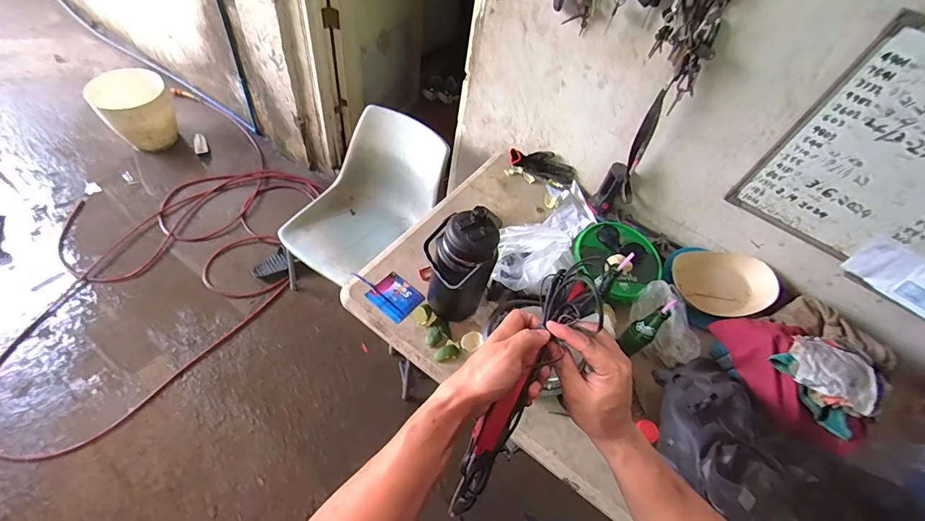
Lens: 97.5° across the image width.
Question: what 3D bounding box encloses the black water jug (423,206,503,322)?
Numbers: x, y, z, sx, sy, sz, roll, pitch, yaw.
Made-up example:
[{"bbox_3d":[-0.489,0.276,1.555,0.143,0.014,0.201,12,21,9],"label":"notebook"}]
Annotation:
[{"bbox_3d":[-0.008,0.016,0.872,0.121,0.288,0.119,5,53,-6],"label":"black water jug"}]

